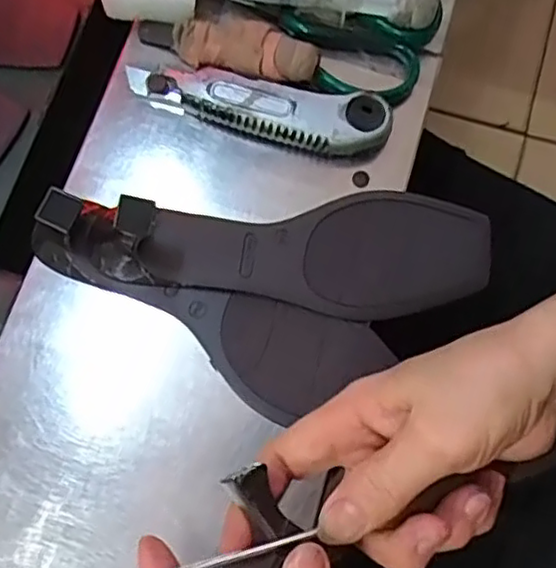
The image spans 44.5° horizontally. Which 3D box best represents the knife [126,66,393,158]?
[{"bbox_3d":[-0.014,-0.106,0.408,0.158,0.021,0.035,11,74,1],"label":"knife"}]

